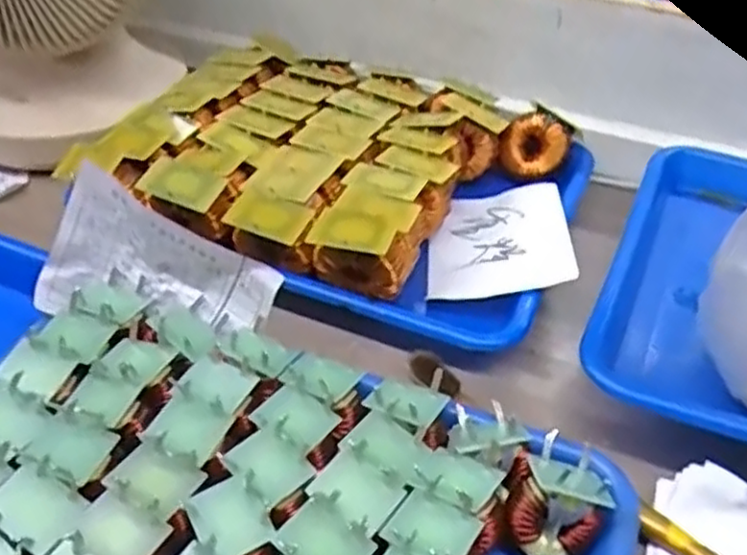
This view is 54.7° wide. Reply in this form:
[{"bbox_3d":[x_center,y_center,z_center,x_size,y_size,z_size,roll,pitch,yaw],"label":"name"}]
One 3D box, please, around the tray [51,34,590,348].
[{"bbox_3d":[-0.018,-0.076,0.516,0.321,0.063,0.258,22,46,21],"label":"tray"}]

